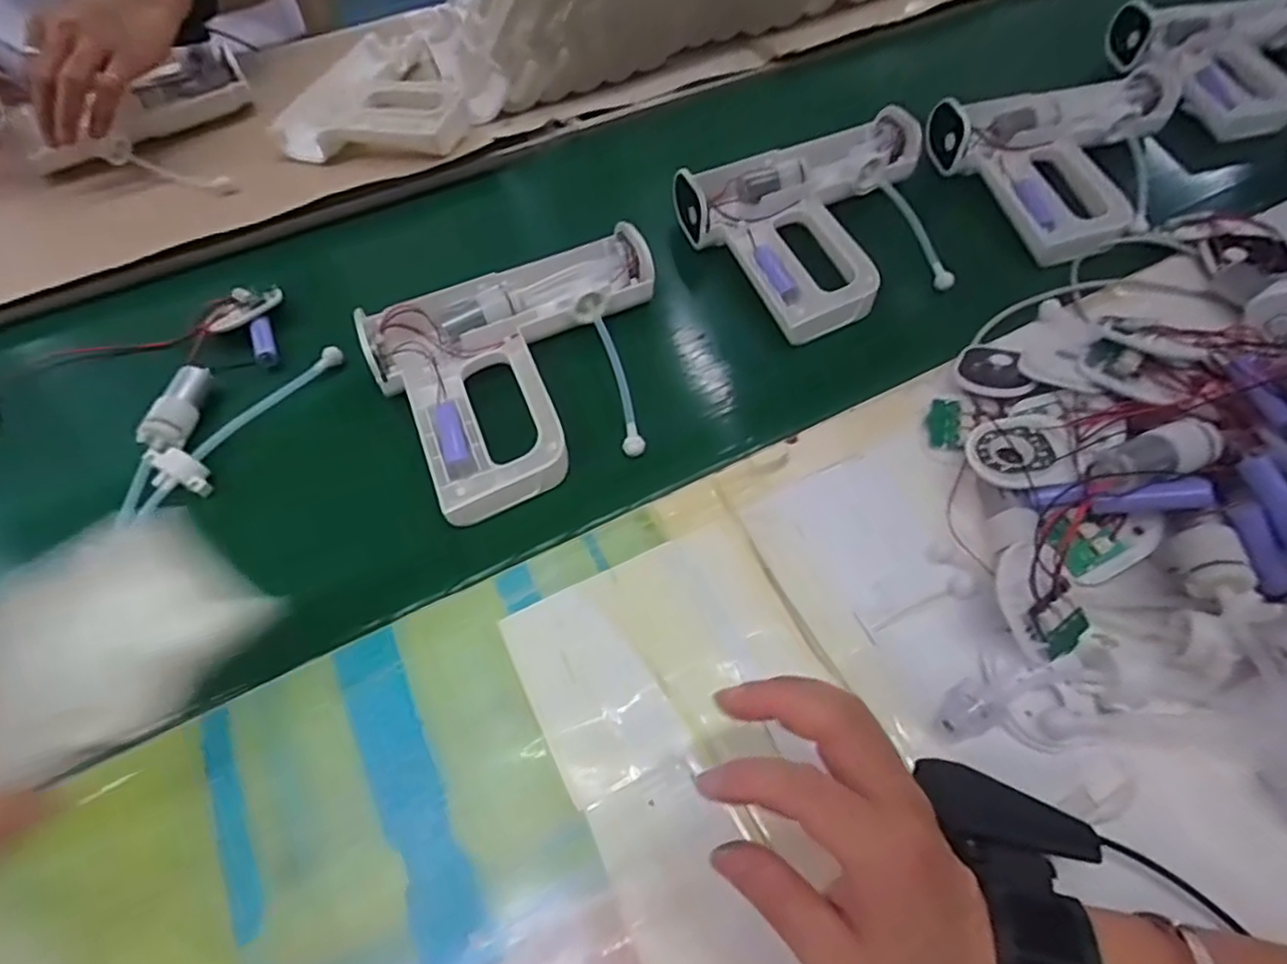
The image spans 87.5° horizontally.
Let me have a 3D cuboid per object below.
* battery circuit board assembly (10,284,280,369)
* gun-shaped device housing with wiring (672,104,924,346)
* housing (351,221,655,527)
[{"bbox_3d":[-0.351,-0.116,0.501,0.158,0.018,0.074,-3,54,-1],"label":"battery circuit board assembly"},{"bbox_3d":[0.154,-0.223,0.535,0.215,0.042,0.182,-28,58,-18],"label":"gun-shaped device housing with wiring"},{"bbox_3d":[-0.070,-0.089,0.458,0.205,0.034,0.180,-26,58,-13],"label":"housing"}]

